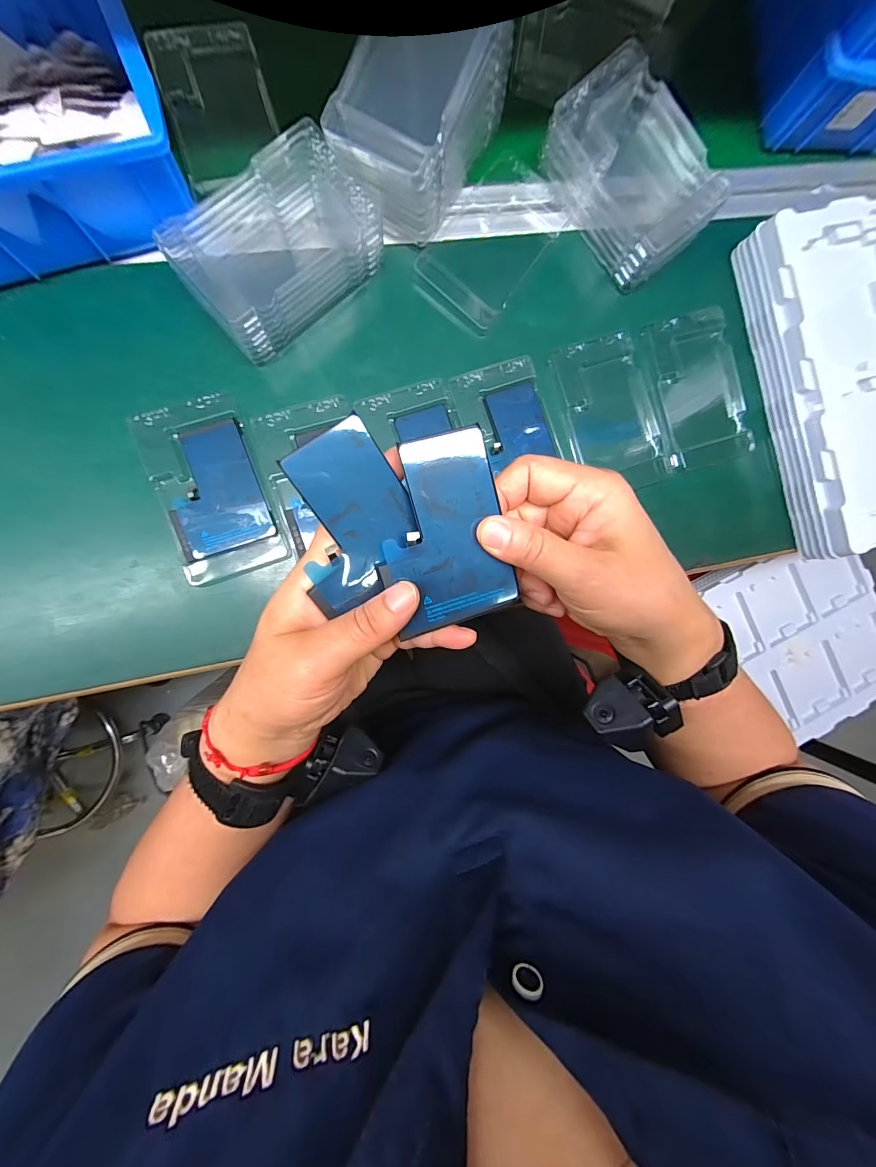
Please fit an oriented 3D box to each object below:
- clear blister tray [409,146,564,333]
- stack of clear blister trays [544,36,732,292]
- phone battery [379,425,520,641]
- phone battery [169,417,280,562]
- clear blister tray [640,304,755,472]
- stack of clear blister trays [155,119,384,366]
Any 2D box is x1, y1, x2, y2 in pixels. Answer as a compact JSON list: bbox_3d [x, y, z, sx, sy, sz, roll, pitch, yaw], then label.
[{"bbox_3d":[0.036,-0.258,0.302,0.072,0.008,0.113,35,87,-6],"label":"clear blister tray"},{"bbox_3d":[0.152,-0.315,0.296,0.093,0.044,0.129,-37,95,-5],"label":"stack of clear blister trays"},{"bbox_3d":[0.002,-0.024,0.184,0.061,0.004,0.087,-16,102,-10],"label":"phone battery"},{"bbox_3d":[-0.162,-0.067,0.277,0.063,0.004,0.088,-16,93,-6],"label":"phone battery"},{"bbox_3d":[0.226,-0.167,0.332,0.084,0.009,0.126,-17,93,-6],"label":"clear blister tray"},{"bbox_3d":[-0.109,-0.232,0.263,0.131,0.044,0.086,-43,95,-4],"label":"stack of clear blister trays"}]

